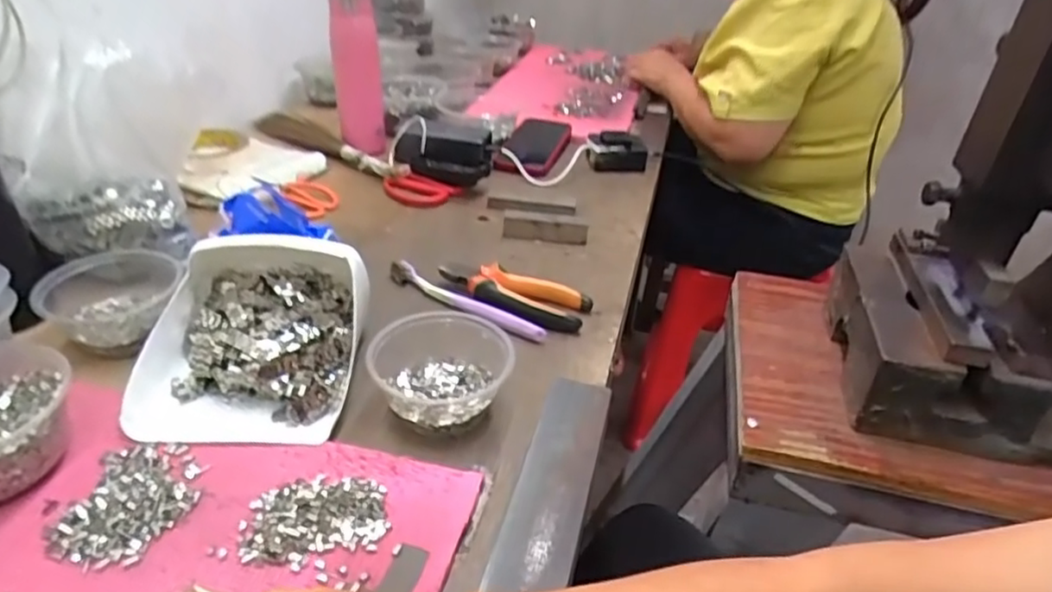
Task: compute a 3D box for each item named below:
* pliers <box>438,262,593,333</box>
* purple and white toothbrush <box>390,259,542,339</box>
[{"bbox_3d":[-0.016,0.000,0.631,0.149,0.025,0.062,15,35,13],"label":"pliers"},{"bbox_3d":[-0.061,0.003,0.627,0.179,0.016,0.020,25,38,26],"label":"purple and white toothbrush"}]

